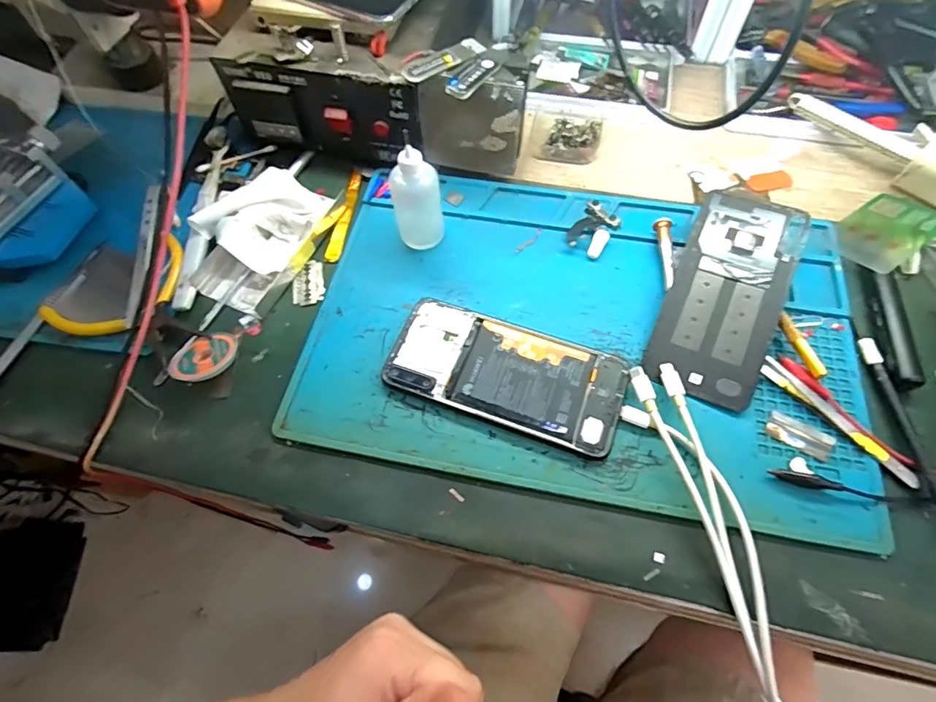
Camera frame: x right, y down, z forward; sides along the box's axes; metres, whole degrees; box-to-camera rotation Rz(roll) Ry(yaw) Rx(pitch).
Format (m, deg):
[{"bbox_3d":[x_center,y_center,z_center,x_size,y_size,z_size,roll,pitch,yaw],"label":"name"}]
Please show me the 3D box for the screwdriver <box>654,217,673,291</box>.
[{"bbox_3d":[0.150,-0.075,0.358,0.011,0.011,0.060,4,64,4],"label":"screwdriver"}]

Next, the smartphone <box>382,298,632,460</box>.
[{"bbox_3d":[0.026,0.014,0.321,0.155,0.008,0.072,18,66,11],"label":"smartphone"}]

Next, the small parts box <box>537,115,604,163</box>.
[{"bbox_3d":[0.093,-0.192,0.420,0.049,0.018,0.047,17,66,10],"label":"small parts box"}]

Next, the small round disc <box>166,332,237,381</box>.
[{"bbox_3d":[-0.183,0.004,0.329,0.042,0.008,0.041,-4,46,4],"label":"small round disc"}]

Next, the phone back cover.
[{"bbox_3d":[0.179,-0.039,0.327,0.070,0.008,0.150,22,79,12],"label":"phone back cover"}]

